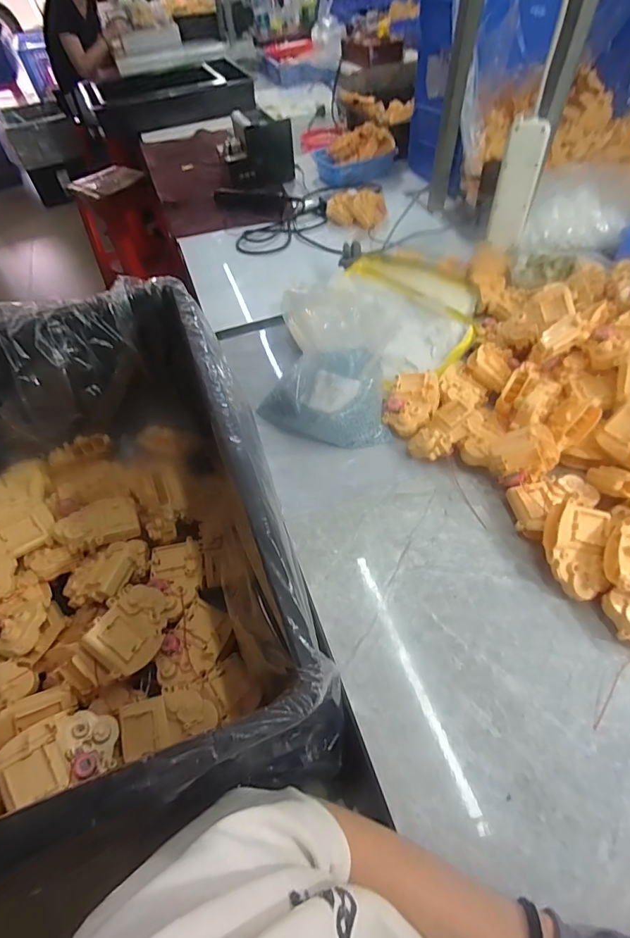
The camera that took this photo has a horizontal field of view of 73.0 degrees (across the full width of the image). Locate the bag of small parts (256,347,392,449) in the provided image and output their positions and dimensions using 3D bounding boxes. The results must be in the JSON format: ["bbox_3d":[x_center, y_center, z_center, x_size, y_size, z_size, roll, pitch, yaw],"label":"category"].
[{"bbox_3d":[0.011,-0.095,0.596,0.181,0.111,0.095,-7,53,-1],"label":"bag of small parts"}]

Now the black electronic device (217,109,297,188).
[{"bbox_3d":[-0.161,-0.861,1.148,0.185,0.128,0.121,-17,54,-8],"label":"black electronic device"}]

